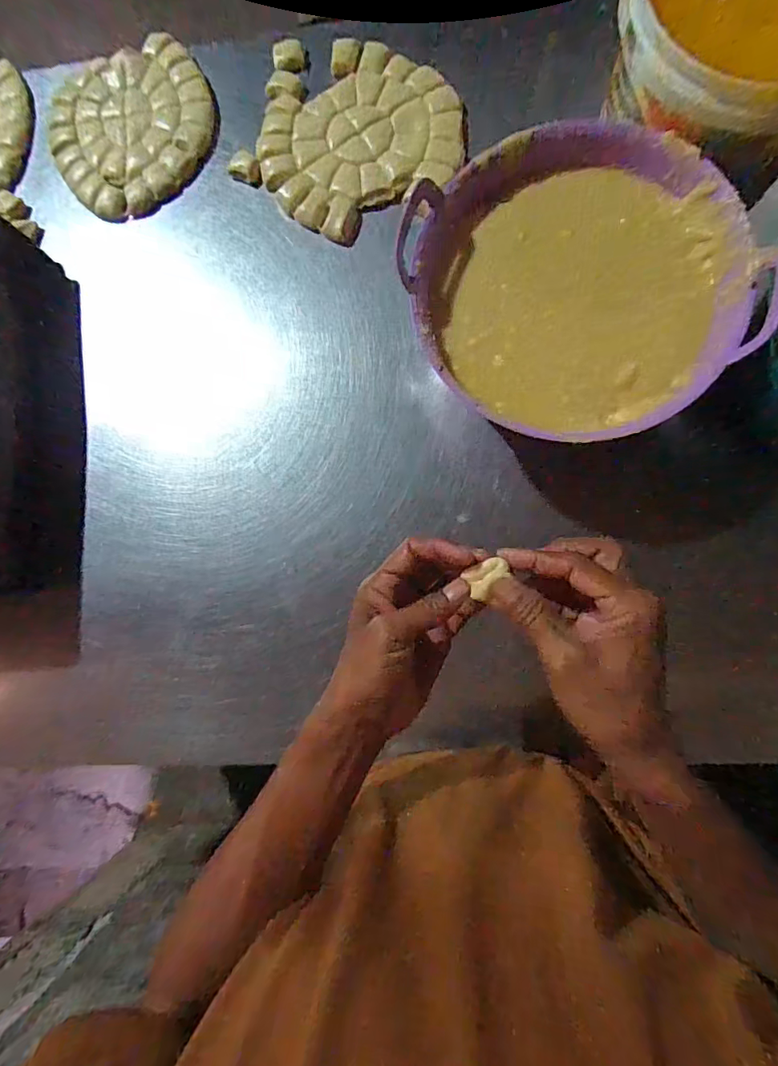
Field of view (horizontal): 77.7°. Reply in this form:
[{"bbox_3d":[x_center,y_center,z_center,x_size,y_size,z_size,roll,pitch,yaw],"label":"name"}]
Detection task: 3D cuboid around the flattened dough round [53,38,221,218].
[{"bbox_3d":[-0.317,-0.506,0.595,0.203,0.010,0.208,0,87,7],"label":"flattened dough round"}]

